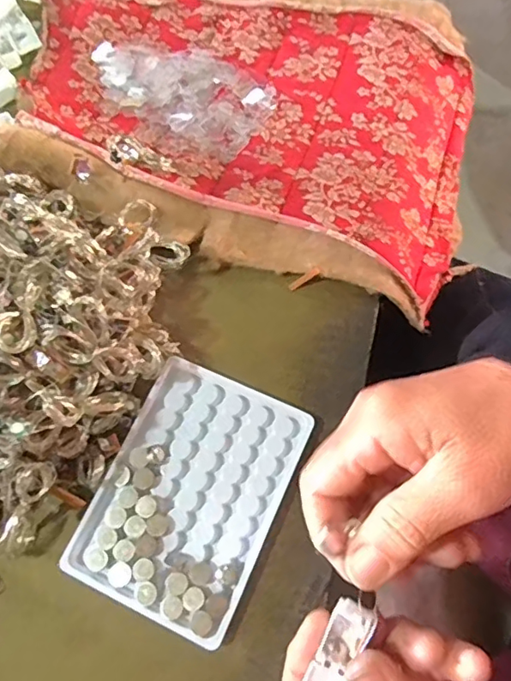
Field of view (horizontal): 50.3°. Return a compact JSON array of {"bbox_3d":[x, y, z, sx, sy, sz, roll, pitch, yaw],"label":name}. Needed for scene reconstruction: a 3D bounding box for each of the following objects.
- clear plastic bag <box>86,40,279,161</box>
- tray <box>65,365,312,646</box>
[{"bbox_3d":[-0.056,-0.185,0.394,0.137,0.006,0.072,32,74,13],"label":"clear plastic bag"},{"bbox_3d":[-0.035,0.082,0.299,0.094,0.009,0.128,23,73,10],"label":"tray"}]

